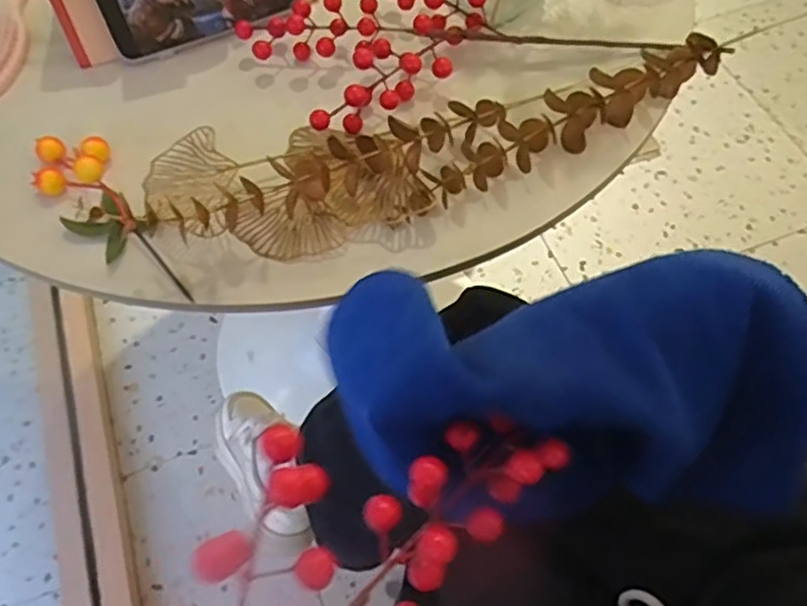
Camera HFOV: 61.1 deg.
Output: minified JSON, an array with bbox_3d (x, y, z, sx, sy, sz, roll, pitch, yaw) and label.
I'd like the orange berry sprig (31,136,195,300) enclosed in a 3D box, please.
[{"bbox_3d":[-0.197,-0.061,0.442,0.051,0.033,0.160,-32,63,-16],"label":"orange berry sprig"}]

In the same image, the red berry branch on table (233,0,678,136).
[{"bbox_3d":[0.031,-0.227,0.528,0.302,0.048,0.172,-18,61,-8],"label":"red berry branch on table"}]

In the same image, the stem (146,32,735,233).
[{"bbox_3d":[0.043,-0.124,0.473,0.387,0.031,0.091,-20,61,-10],"label":"stem"}]

